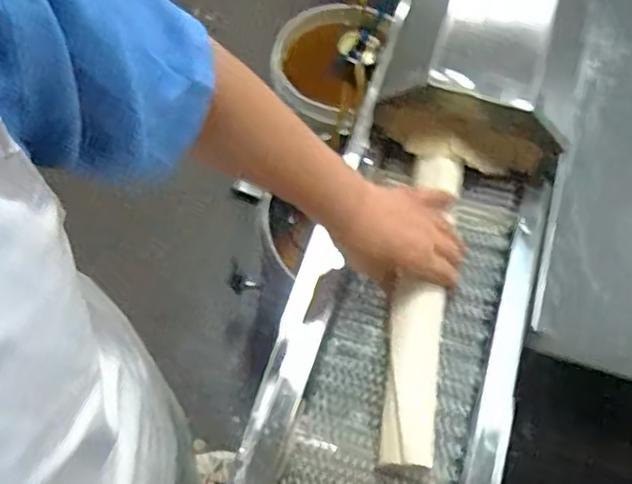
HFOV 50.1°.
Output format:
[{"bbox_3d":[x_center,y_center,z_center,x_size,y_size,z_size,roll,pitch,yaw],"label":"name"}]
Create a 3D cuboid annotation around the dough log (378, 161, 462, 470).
[{"bbox_3d":[0.101,0.058,0.654,0.053,0.042,0.310,11,63,2],"label":"dough log"}]

